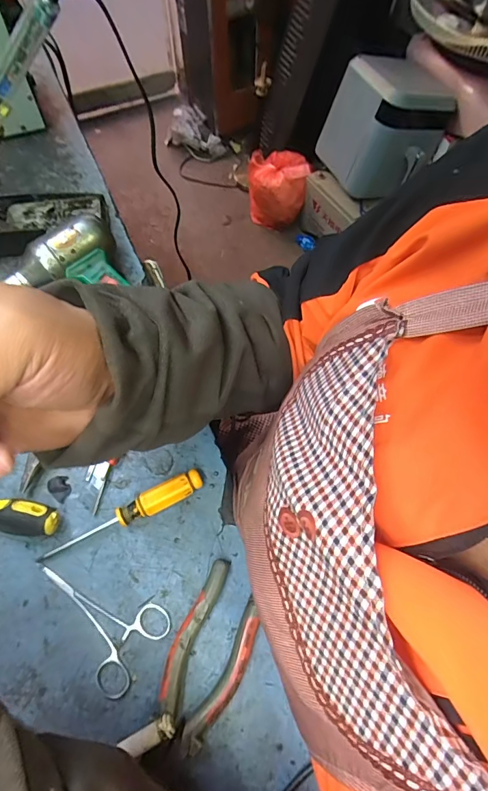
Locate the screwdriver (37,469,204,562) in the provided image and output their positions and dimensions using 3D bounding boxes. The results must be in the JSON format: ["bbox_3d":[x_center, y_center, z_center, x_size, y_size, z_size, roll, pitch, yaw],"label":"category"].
[{"bbox_3d":[-0.107,0.107,0.370,0.150,0.021,0.018,-24,67,-13],"label":"screwdriver"}]

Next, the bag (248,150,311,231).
[{"bbox_3d":[0.121,-0.780,1.589,0.231,0.214,0.173,15,64,6],"label":"bag"}]

